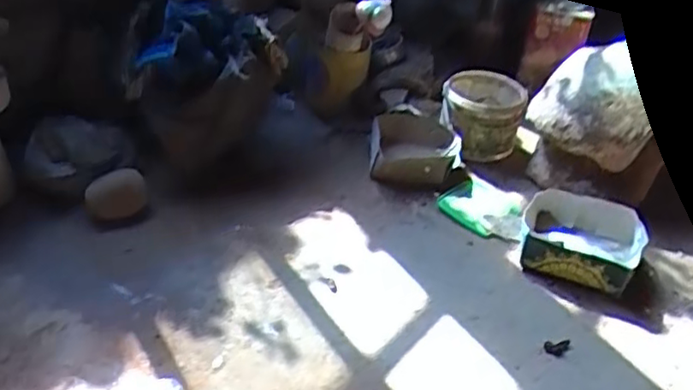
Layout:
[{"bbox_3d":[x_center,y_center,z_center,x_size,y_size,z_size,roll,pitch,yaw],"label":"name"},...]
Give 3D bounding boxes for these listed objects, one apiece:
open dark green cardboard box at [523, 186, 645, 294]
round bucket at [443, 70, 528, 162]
[{"bbox_3d":[0.417,0.085,1.157,0.211,0.077,0.186,16,38,17],"label":"open dark green cardboard box"},{"bbox_3d":[0.295,-0.168,1.420,0.169,0.155,0.182,2,36,-2],"label":"round bucket"}]

